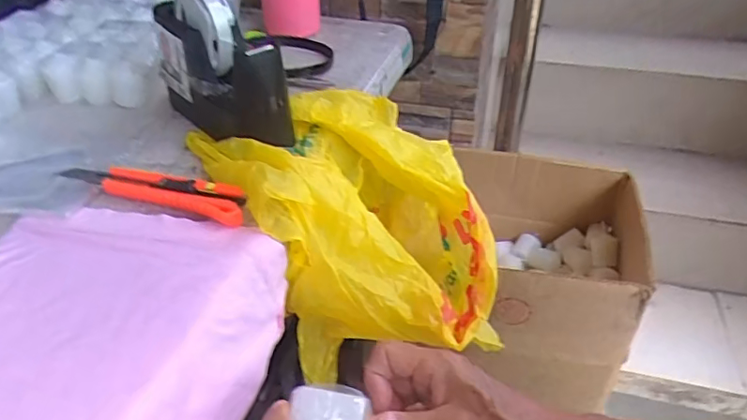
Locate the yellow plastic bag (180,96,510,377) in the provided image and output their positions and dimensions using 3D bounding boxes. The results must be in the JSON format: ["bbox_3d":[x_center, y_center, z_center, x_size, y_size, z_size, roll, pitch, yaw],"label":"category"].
[{"bbox_3d":[-0.018,0.020,0.518,0.229,0.188,0.225,-12,39,-13],"label":"yellow plastic bag"}]

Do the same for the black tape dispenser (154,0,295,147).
[{"bbox_3d":[-0.144,-0.138,0.515,0.067,0.122,0.188,-27,44,-29],"label":"black tape dispenser"}]

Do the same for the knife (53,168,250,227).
[{"bbox_3d":[-0.180,-0.019,0.447,0.174,0.015,0.032,13,40,18],"label":"knife"}]

